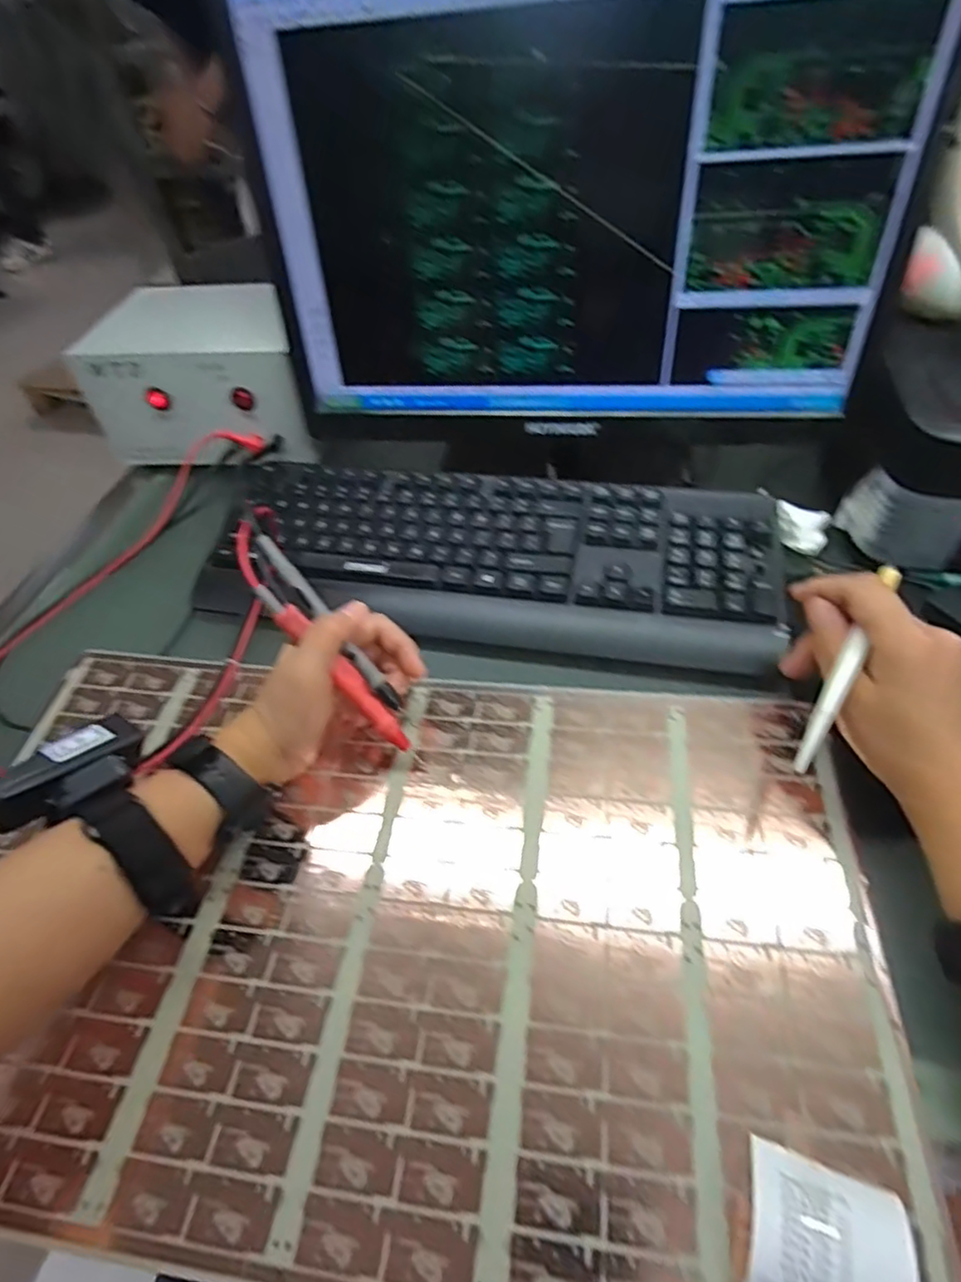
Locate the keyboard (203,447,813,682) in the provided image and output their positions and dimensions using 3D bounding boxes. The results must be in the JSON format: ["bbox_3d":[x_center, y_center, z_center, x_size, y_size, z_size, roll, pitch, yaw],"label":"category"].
[{"bbox_3d":[0.001,-0.063,0.489,0.428,0.046,0.168,9,50,13],"label":"keyboard"}]

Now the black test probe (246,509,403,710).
[{"bbox_3d":[-0.095,-0.017,0.376,0.012,0.014,0.146,-39,93,-27],"label":"black test probe"}]

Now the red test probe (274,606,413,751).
[{"bbox_3d":[-0.078,0.023,0.375,0.010,0.109,0.015,-19,25,54],"label":"red test probe"}]

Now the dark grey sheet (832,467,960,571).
[{"bbox_3d":[0.301,-0.085,0.456,0.080,0.060,0.013,32,58,29],"label":"dark grey sheet"}]

